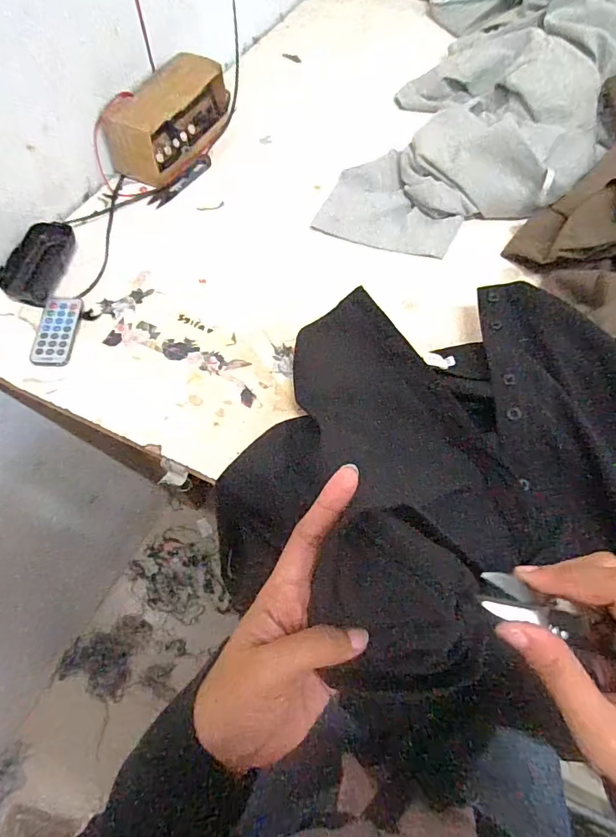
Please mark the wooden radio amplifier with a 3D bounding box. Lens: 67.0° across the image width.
[{"bbox_3d":[-0.183,-0.407,0.622,0.081,0.078,0.186,23,64,12],"label":"wooden radio amplifier"}]

